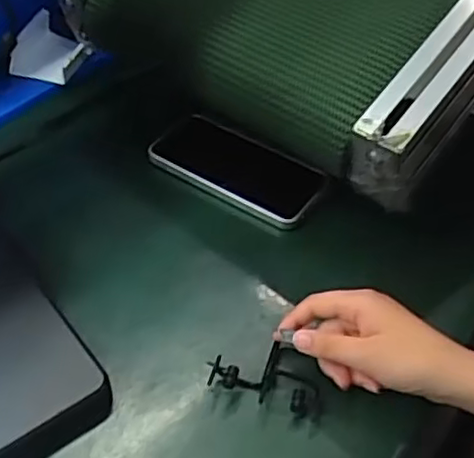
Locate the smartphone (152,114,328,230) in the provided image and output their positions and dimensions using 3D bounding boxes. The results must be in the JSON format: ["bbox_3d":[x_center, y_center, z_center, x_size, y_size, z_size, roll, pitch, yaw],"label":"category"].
[{"bbox_3d":[0.002,-0.059,0.624,0.166,0.017,0.079,27,50,22],"label":"smartphone"}]

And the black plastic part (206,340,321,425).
[{"bbox_3d":[0.024,0.101,0.468,0.079,0.021,0.051,13,46,10],"label":"black plastic part"}]

